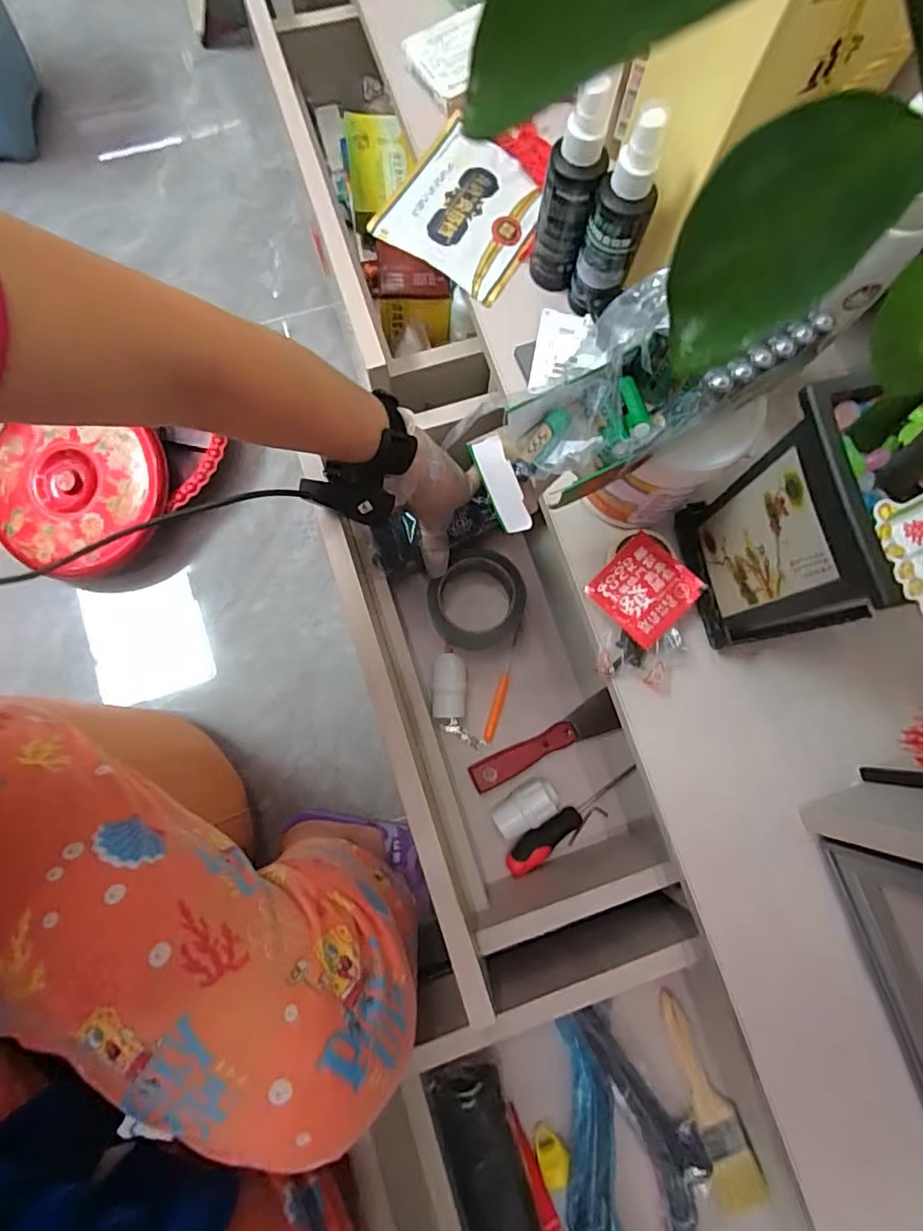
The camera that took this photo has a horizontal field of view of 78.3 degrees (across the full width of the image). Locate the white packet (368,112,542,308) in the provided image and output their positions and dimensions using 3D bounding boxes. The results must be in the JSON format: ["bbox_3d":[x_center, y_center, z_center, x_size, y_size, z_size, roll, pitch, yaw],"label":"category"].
[{"bbox_3d":[0.004,-0.351,0.488,0.122,0.014,0.136,29,80,4],"label":"white packet"}]

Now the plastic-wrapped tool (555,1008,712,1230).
[{"bbox_3d":[0.154,0.521,0.468,0.121,0.068,0.335,-1,79,-1],"label":"plastic-wrapped tool"}]

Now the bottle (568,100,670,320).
[{"bbox_3d":[0.110,-0.279,0.407,0.042,0.137,0.040,14,79,2],"label":"bottle"}]

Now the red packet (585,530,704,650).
[{"bbox_3d":[0.135,-0.020,0.414,0.064,0.006,0.063,-44,82,-2],"label":"red packet"}]

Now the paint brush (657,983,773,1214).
[{"bbox_3d":[0.231,0.444,0.527,0.044,0.023,0.171,-15,80,-4],"label":"paint brush"}]

